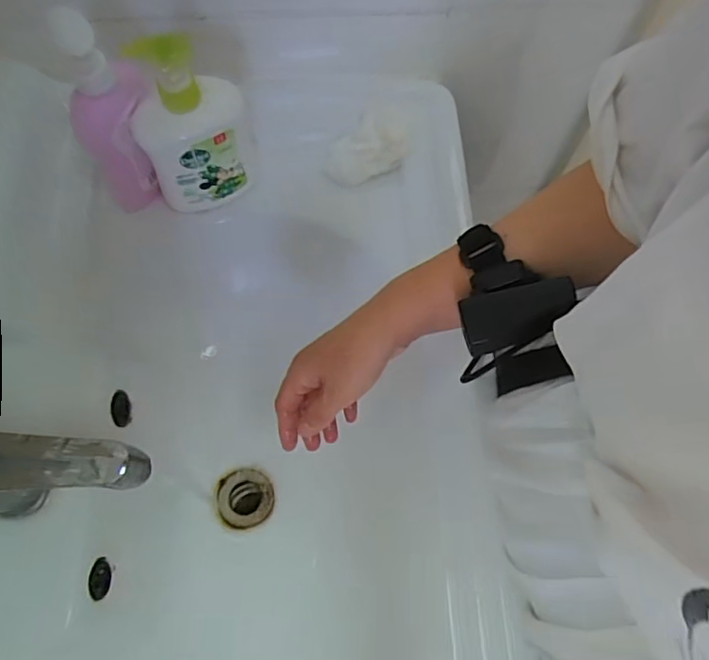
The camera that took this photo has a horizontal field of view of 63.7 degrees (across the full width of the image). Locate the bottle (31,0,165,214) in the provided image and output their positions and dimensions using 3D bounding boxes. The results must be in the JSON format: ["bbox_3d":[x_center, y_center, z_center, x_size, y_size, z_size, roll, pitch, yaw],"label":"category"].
[{"bbox_3d":[-0.205,-0.172,0.487,0.054,0.184,0.048,7,69,1],"label":"bottle"}]

